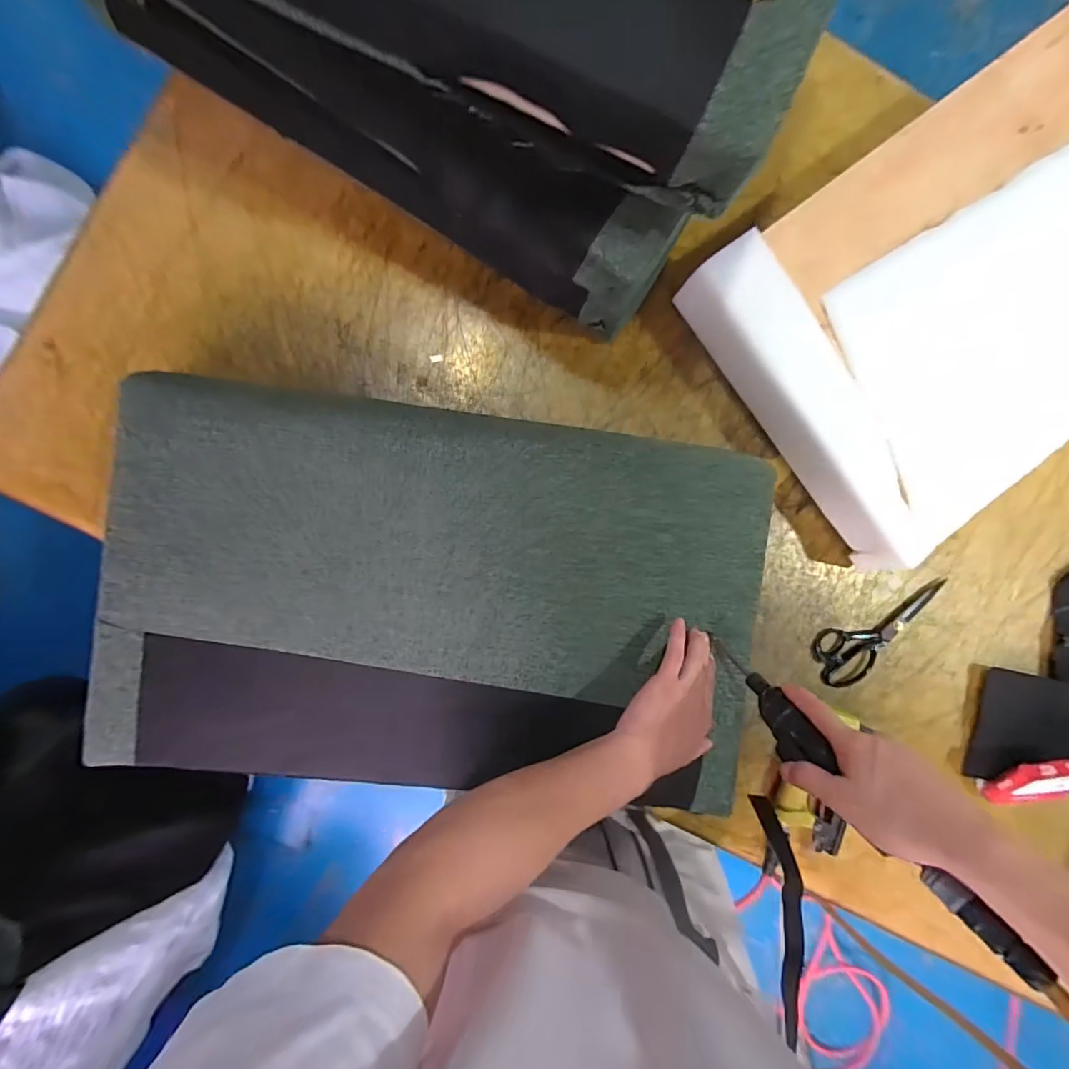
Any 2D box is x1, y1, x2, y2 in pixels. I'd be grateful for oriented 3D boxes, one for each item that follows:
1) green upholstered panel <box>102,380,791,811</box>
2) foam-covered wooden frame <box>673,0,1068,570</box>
[{"bbox_3d":[-0.102,0.082,0.615,0.724,0.117,0.437,8,92,-5],"label":"green upholstered panel"},{"bbox_3d":[0.611,-0.349,0.669,0.723,0.124,0.436,-36,92,-4],"label":"foam-covered wooden frame"}]

